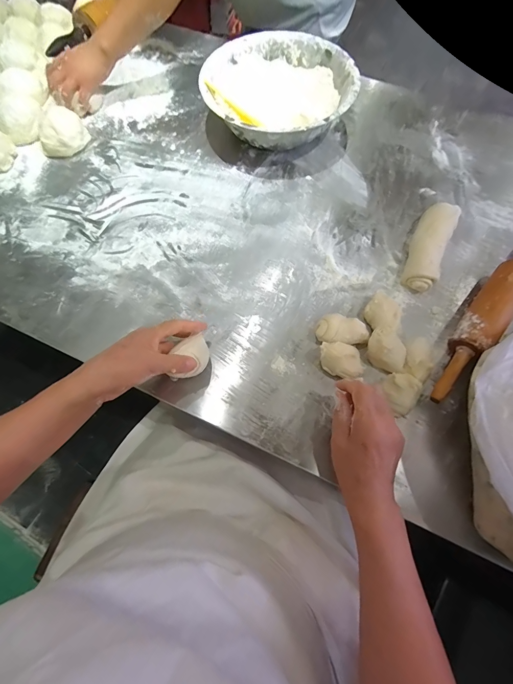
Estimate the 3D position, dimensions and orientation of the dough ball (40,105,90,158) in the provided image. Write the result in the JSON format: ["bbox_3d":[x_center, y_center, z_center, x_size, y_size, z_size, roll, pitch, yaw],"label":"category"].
[{"bbox_3d":[-0.383,-0.410,0.623,0.087,0.054,0.078,-31,73,-10],"label":"dough ball"}]

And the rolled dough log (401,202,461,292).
[{"bbox_3d":[0.285,-0.158,0.524,0.056,0.043,0.169,24,73,9],"label":"rolled dough log"}]

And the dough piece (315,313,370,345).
[{"bbox_3d":[0.126,-0.015,0.477,0.074,0.033,0.041,8,71,4],"label":"dough piece"}]

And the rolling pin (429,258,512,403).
[{"bbox_3d":[0.341,-0.044,0.476,0.049,0.060,0.322,40,76,13],"label":"rolling pin"}]

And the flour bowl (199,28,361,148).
[{"bbox_3d":[0.041,-0.469,0.619,0.271,0.083,0.266,0,70,1],"label":"flour bowl"}]

